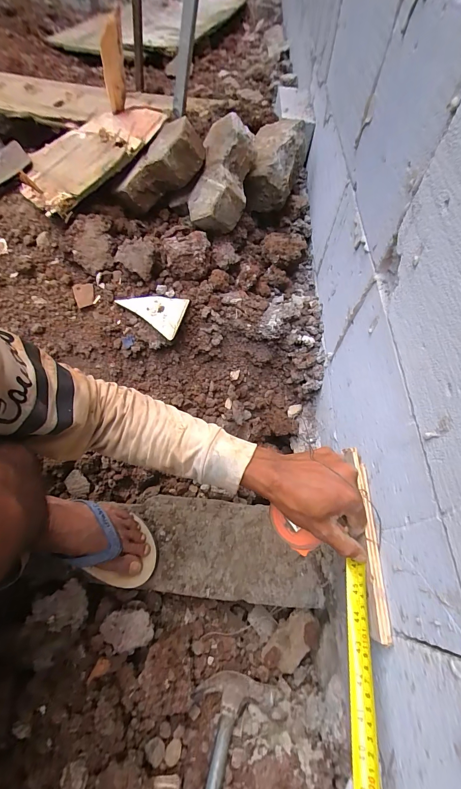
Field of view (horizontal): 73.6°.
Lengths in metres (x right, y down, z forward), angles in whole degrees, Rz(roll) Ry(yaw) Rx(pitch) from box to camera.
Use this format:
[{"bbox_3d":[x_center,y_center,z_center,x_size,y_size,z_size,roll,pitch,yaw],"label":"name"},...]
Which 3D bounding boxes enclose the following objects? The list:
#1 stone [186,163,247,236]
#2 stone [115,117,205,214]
[{"bbox_3d":[-0.027,-0.374,0.598,0.110,0.082,0.100,-1,60,-1],"label":"stone"},{"bbox_3d":[-0.143,-0.447,0.618,0.195,0.071,0.081,-23,55,27],"label":"stone"}]

